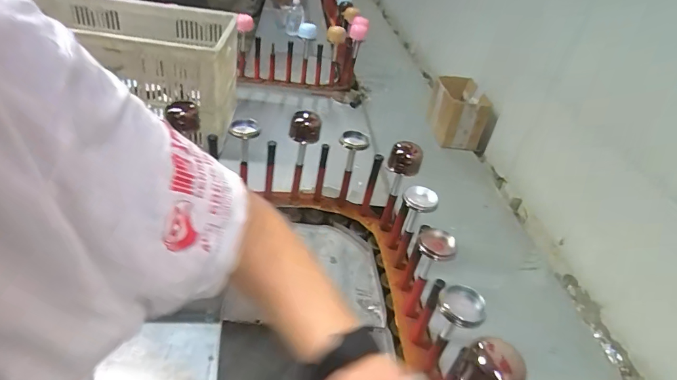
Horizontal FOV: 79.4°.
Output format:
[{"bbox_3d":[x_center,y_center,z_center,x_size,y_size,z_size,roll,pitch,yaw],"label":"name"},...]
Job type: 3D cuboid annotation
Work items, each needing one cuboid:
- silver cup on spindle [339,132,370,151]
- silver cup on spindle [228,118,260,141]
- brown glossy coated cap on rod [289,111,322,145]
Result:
[{"bbox_3d":[0.031,-0.091,0.770,0.055,0.016,0.056,5,36,-4],"label":"silver cup on spindle"},{"bbox_3d":[-0.173,-0.114,0.750,0.054,0.017,0.061,-2,37,-13],"label":"silver cup on spindle"},{"bbox_3d":[-0.061,-0.117,0.755,0.057,0.046,0.051,4,36,-4],"label":"brown glossy coated cap on rod"}]

